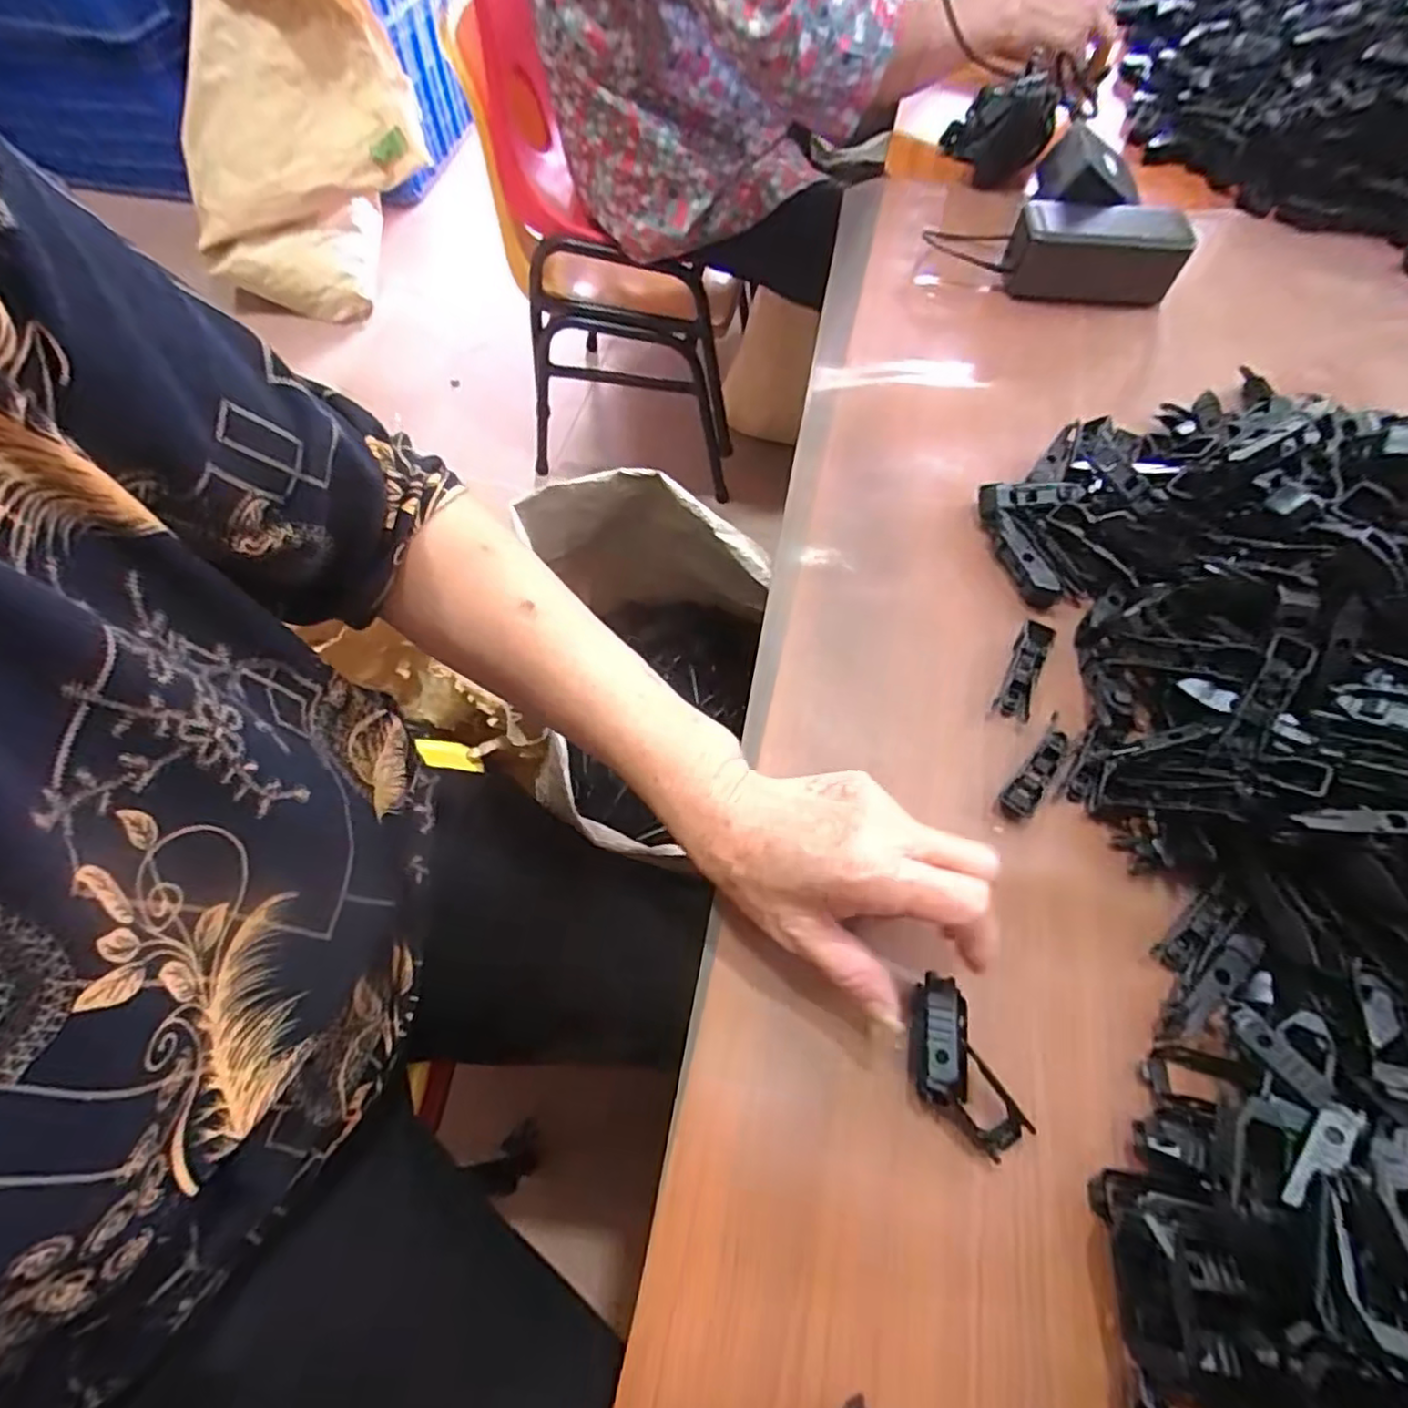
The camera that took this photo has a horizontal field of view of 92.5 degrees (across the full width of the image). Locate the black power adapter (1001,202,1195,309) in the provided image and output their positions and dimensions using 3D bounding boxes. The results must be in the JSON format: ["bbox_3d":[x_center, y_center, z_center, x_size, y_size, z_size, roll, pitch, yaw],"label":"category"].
[{"bbox_3d":[0.320,-0.372,0.559,0.133,0.052,0.056,8,61,5],"label":"black power adapter"}]

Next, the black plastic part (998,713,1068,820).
[{"bbox_3d":[0.181,0.036,0.364,0.017,0.006,0.065,36,67,18],"label":"black plastic part"}]

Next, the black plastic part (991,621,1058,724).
[{"bbox_3d":[0.186,-0.020,0.391,0.019,0.009,0.066,23,64,13],"label":"black plastic part"}]

